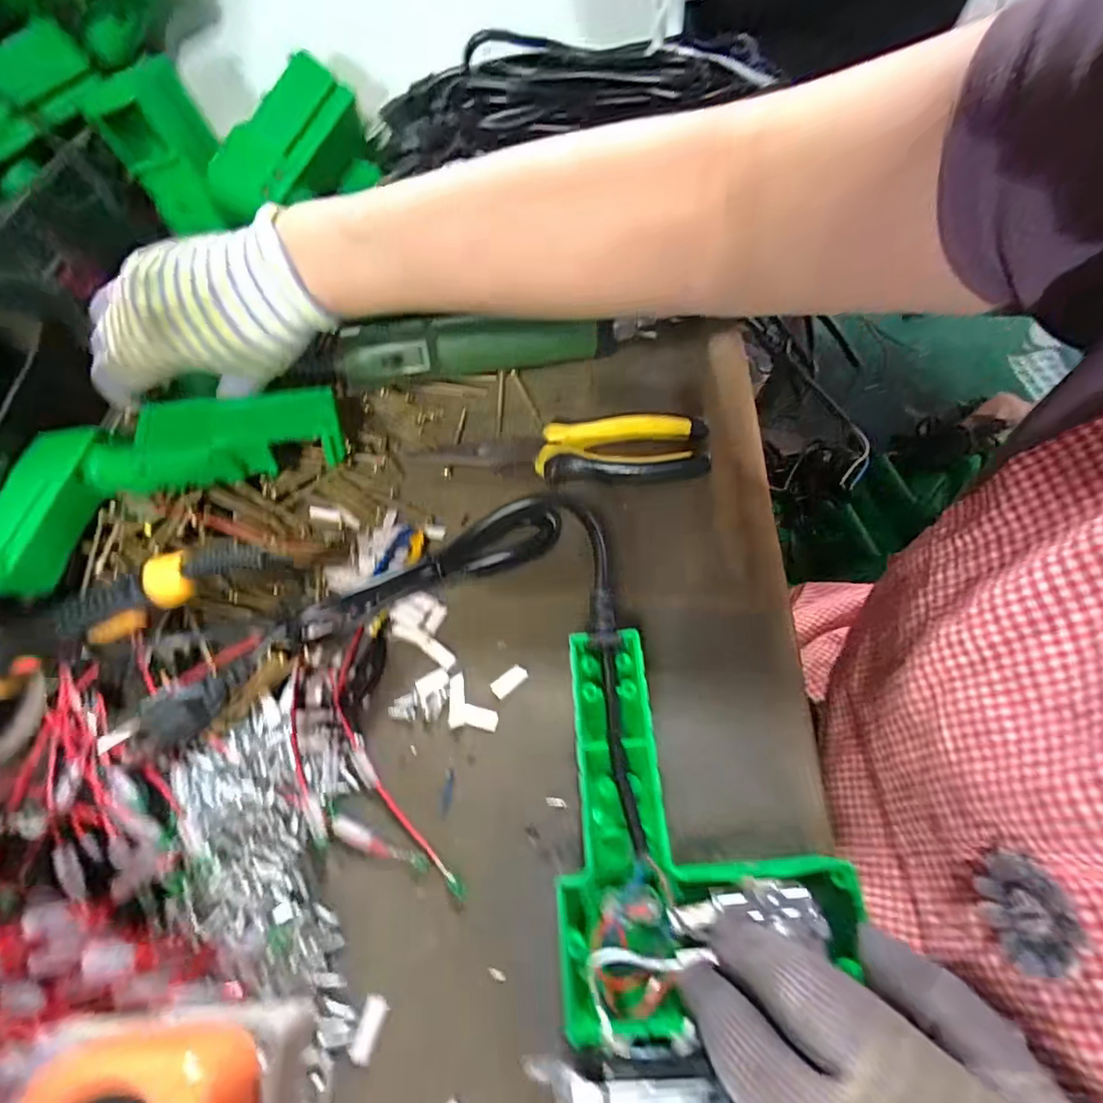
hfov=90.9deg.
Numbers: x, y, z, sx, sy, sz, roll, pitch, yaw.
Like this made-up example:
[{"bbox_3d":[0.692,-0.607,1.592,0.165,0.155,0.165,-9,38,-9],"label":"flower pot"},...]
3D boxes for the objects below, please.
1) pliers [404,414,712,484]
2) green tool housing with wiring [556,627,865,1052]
[{"bbox_3d":[0.006,-0.064,0.347,0.181,0.023,0.042,0,60,3],"label":"pliers"},{"bbox_3d":[0.057,0.108,0.230,0.112,0.031,0.149,-4,60,-2],"label":"green tool housing with wiring"}]

